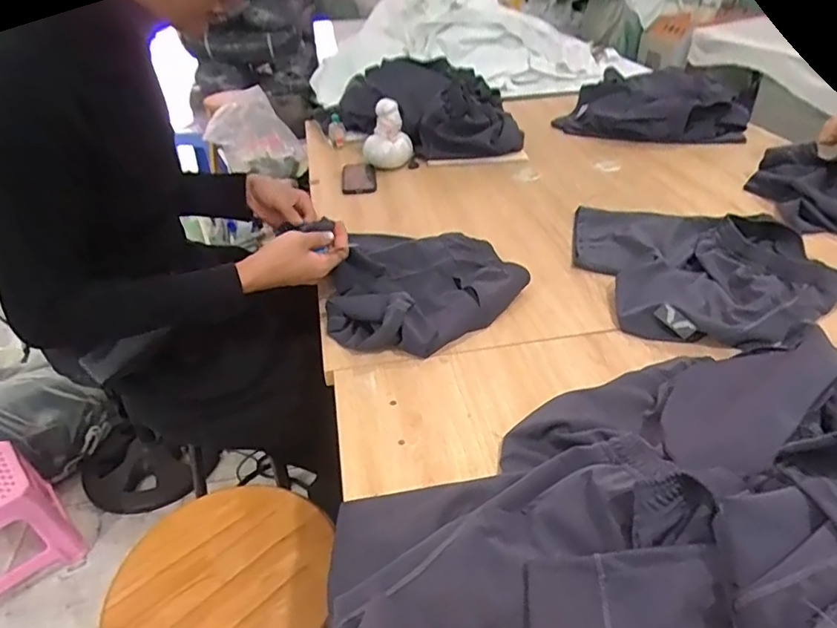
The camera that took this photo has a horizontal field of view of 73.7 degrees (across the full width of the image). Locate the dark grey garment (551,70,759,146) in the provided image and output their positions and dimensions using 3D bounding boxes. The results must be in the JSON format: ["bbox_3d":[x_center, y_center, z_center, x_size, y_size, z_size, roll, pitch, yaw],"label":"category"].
[{"bbox_3d":[0.618,-0.548,1.472,0.425,0.147,0.249,25,43,32],"label":"dark grey garment"}]

